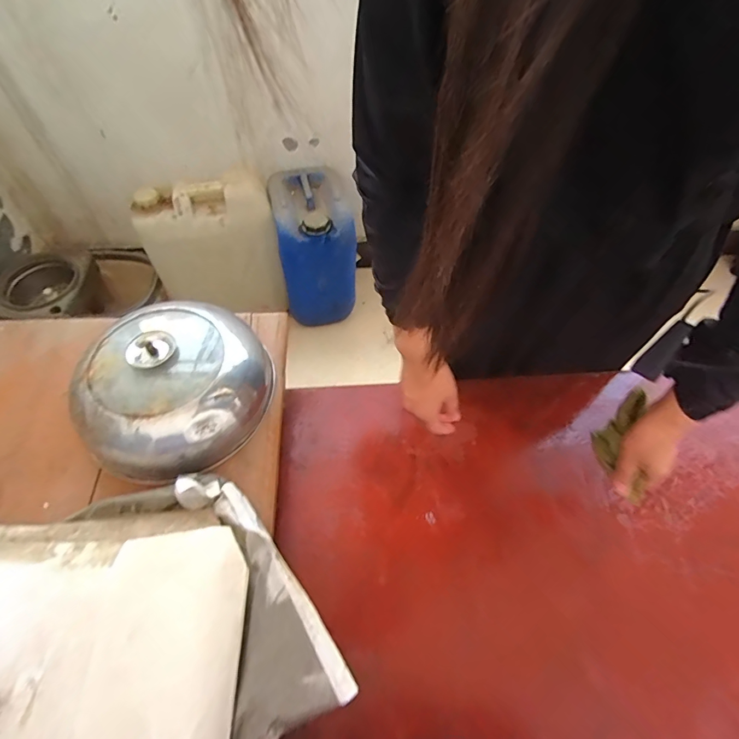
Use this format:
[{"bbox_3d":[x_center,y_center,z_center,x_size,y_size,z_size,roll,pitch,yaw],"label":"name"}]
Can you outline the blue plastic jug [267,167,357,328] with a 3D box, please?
[{"bbox_3d":[-0.169,-0.371,1.298,0.204,0.396,0.260,-11,58,-9],"label":"blue plastic jug"}]

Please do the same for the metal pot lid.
[{"bbox_3d":[-0.252,0.018,0.547,0.210,0.101,0.237,4,57,1],"label":"metal pot lid"}]

